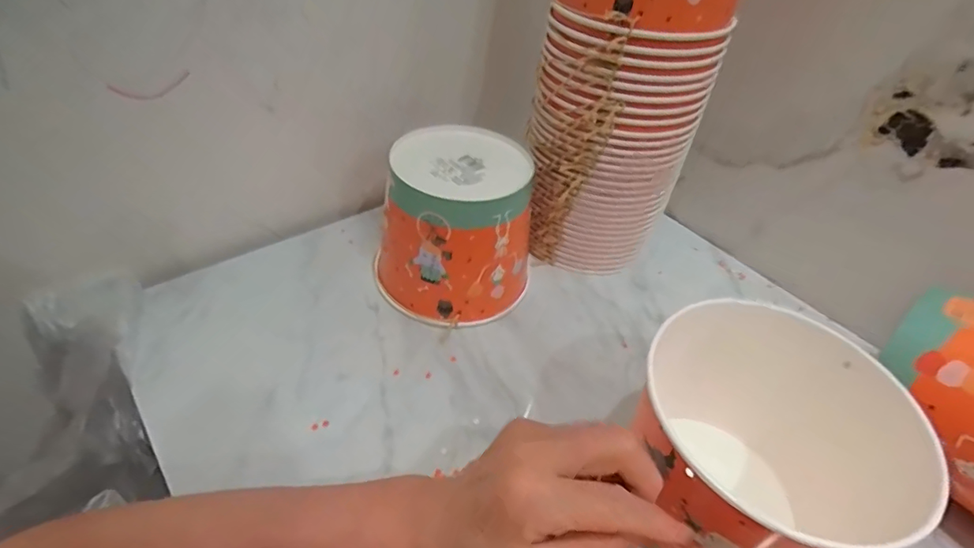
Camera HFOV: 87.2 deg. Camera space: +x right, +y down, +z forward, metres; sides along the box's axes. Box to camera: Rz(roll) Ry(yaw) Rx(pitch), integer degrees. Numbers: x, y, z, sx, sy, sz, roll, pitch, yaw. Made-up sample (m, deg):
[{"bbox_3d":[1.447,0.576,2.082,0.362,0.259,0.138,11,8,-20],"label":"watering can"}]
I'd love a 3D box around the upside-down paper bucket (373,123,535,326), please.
[{"bbox_3d":[-0.029,-0.043,0.496,0.148,0.138,0.131,10,43,3],"label":"upside-down paper bucket"}]

